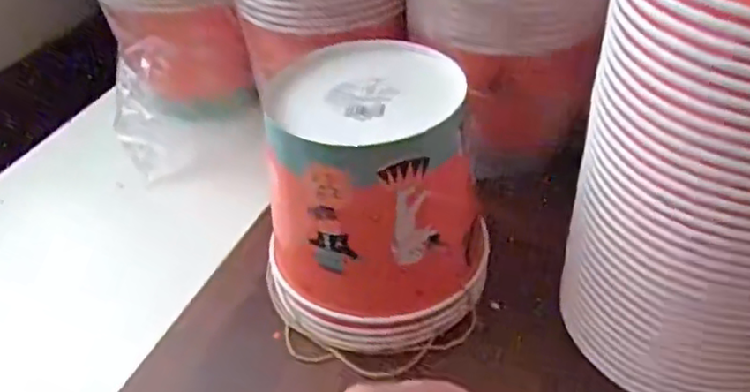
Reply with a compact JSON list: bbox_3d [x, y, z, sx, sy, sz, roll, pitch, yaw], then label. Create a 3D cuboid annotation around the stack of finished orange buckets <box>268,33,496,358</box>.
[{"bbox_3d":[-0.003,0.003,0.446,0.151,0.152,0.143,-11,40,-6],"label":"stack of finished orange buckets"}]

